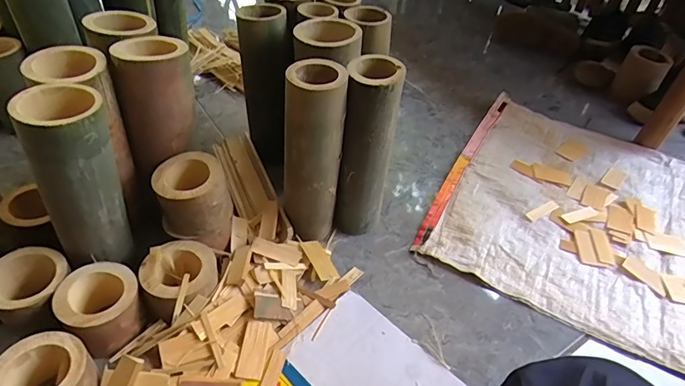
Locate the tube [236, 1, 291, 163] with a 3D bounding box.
[{"bbox_3d":[-0.133,-0.188,0.766,0.081,0.245,0.092,-5,44,-12],"label":"tube"}]

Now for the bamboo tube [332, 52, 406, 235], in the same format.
[{"bbox_3d":[0.038,-0.062,0.679,0.077,0.281,0.094,7,42,2],"label":"bamboo tube"}]

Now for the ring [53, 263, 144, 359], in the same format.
[{"bbox_3d":[-0.297,0.142,0.547,0.090,0.063,0.085,3,42,-3],"label":"ring"}]

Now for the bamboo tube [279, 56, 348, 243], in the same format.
[{"bbox_3d":[-0.042,-0.044,0.645,0.079,0.280,0.076,3,42,-3],"label":"bamboo tube"}]

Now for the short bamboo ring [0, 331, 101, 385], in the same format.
[{"bbox_3d":[-0.321,0.212,0.482,0.089,0.074,0.090,3,42,-3],"label":"short bamboo ring"}]

